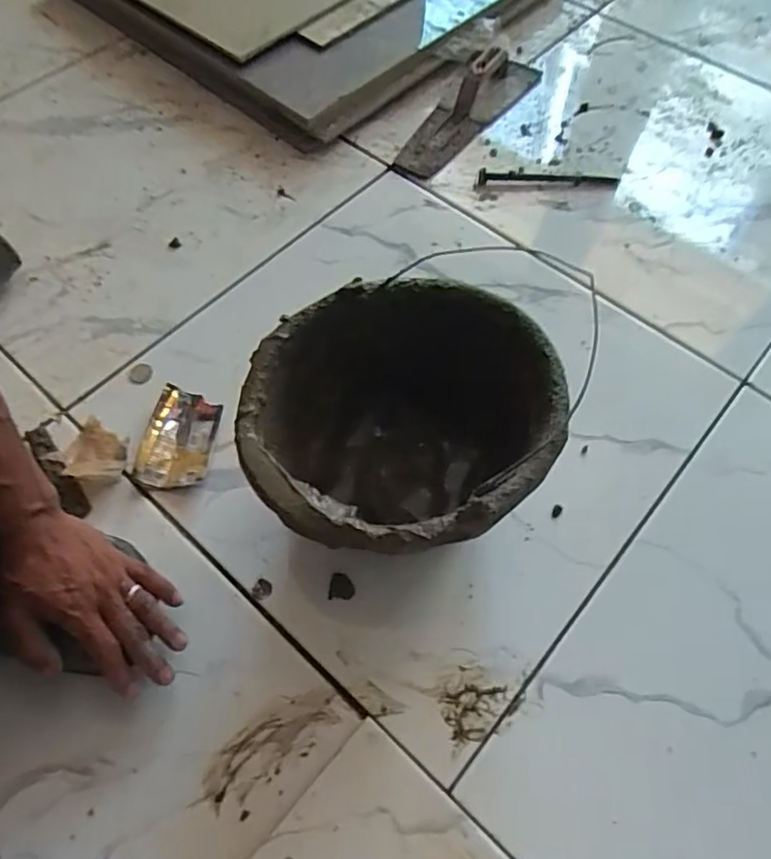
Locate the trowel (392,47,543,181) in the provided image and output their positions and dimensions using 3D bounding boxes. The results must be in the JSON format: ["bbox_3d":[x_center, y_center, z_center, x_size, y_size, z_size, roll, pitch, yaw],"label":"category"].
[{"bbox_3d":[0.114,-0.460,0.844,0.091,0.046,0.303,36,67,17],"label":"trowel"}]

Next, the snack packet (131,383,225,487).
[{"bbox_3d":[-0.199,0.006,0.586,0.062,0.024,0.101,7,62,3],"label":"snack packet"}]

